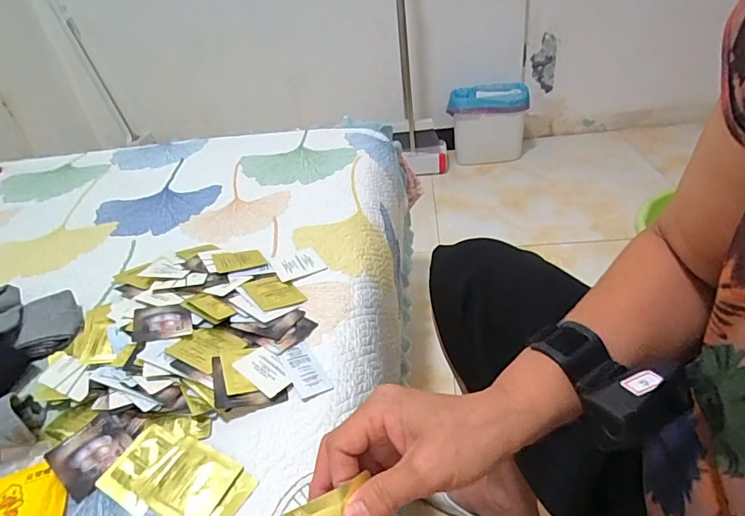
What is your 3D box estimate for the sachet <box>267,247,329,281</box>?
[{"bbox_3d":[-0.103,0.007,0.625,0.064,0.005,0.062,-21,38,-19],"label":"sachet"}]

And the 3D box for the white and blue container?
[{"bbox_3d":[0.444,-0.499,1.761,0.290,0.277,0.122,-9,35,-2],"label":"white and blue container"}]

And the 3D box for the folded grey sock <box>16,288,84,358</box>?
[{"bbox_3d":[-0.392,0.079,0.564,0.059,0.030,0.087,-20,37,-17],"label":"folded grey sock"}]

